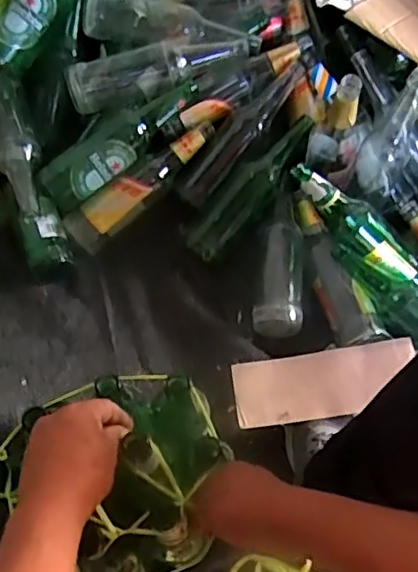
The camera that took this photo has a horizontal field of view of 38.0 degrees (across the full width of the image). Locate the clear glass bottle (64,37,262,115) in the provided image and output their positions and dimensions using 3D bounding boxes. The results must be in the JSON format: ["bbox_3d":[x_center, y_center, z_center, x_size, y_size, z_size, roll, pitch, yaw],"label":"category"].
[{"bbox_3d":[-0.065,-0.318,0.895,0.283,0.066,0.082,-13,67,-8],"label":"clear glass bottle"}]

